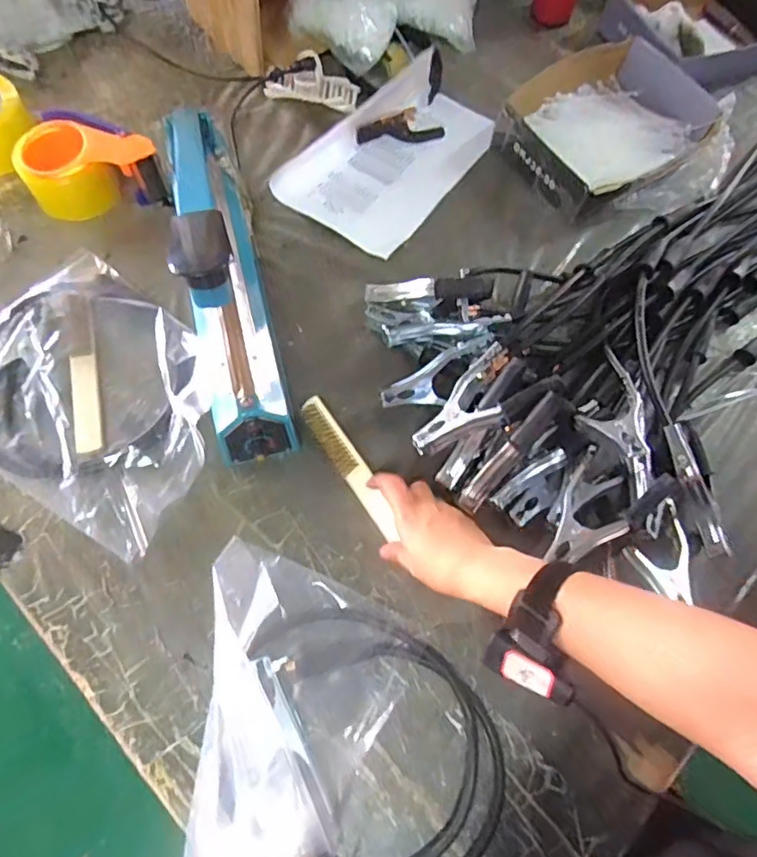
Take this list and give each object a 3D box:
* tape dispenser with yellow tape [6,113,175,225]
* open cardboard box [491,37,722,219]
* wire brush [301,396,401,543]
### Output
[{"bbox_3d":[-0.343,-0.316,0.686,0.158,0.071,0.104,-11,69,-6],"label":"tape dispenser with yellow tape"},{"bbox_3d":[0.299,-0.403,0.760,0.262,0.053,0.200,-33,73,-14],"label":"open cardboard box"},{"bbox_3d":[-0.028,0.037,0.573,0.029,0.017,0.163,-29,73,-12],"label":"wire brush"}]

